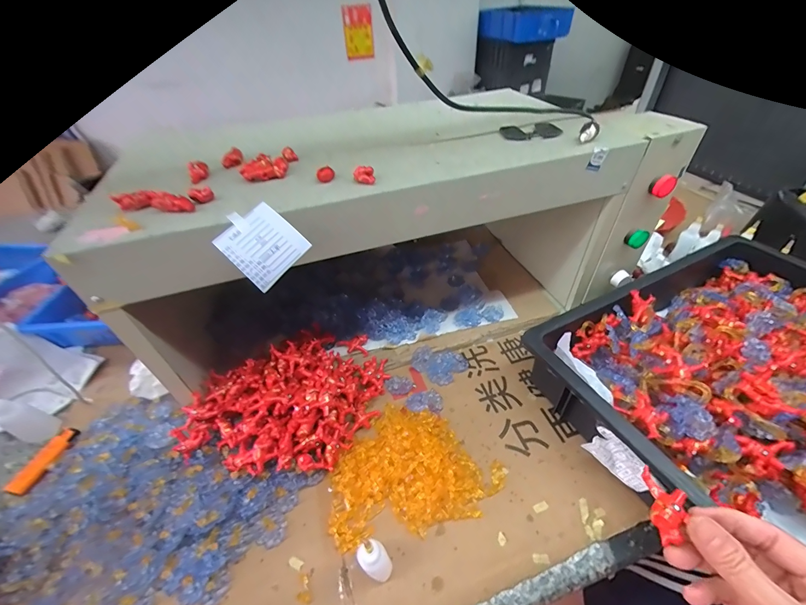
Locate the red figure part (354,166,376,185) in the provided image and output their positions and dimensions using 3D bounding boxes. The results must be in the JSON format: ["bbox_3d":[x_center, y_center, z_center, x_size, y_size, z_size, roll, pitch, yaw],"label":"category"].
[{"bbox_3d":[-0.038,-0.126,0.338,0.020,0.014,0.017,-6,43,-3],"label":"red figure part"}]

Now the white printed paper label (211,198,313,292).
[{"bbox_3d":[-0.125,-0.052,0.300,0.057,0.064,0.012,-48,13,-9],"label":"white printed paper label"}]

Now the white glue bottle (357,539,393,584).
[{"bbox_3d":[-0.026,0.235,0.313,0.025,0.070,0.024,-21,46,-18],"label":"white glue bottle"}]

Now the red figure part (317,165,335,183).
[{"bbox_3d":[-0.077,-0.127,0.342,0.016,0.016,0.016,-10,43,-6],"label":"red figure part"}]

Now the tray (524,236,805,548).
[{"bbox_3d":[0.412,0.084,0.417,0.435,0.117,0.309,-21,46,-18],"label":"tray"}]

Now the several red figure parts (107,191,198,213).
[{"bbox_3d":[-0.229,-0.092,0.314,0.076,0.021,0.015,4,44,8],"label":"several red figure parts"}]

